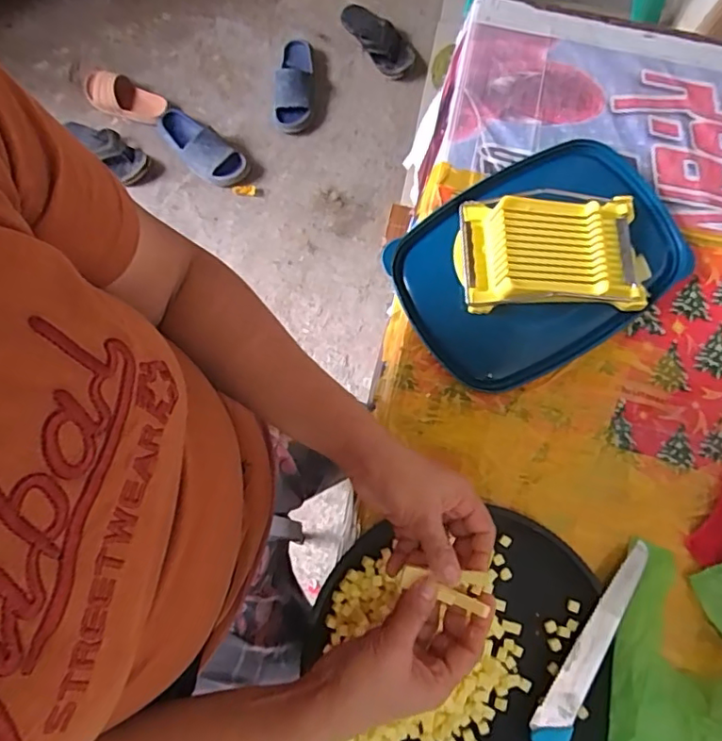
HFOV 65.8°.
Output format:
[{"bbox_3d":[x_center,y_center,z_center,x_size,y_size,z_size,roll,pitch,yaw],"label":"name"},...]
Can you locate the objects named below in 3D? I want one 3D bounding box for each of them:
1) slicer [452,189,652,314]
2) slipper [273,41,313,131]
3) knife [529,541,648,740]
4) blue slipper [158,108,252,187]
[{"bbox_3d":[0.207,-0.127,0.595,0.203,0.045,0.121,0,77,-2],"label":"slicer"},{"bbox_3d":[-0.180,-0.781,1.526,0.103,0.073,0.251,3,77,-1],"label":"slipper"},{"bbox_3d":[0.182,0.294,0.500,0.036,0.025,0.303,30,78,5],"label":"knife"},{"bbox_3d":[-0.419,-0.580,1.459,0.263,0.063,0.117,36,78,6],"label":"blue slipper"}]

